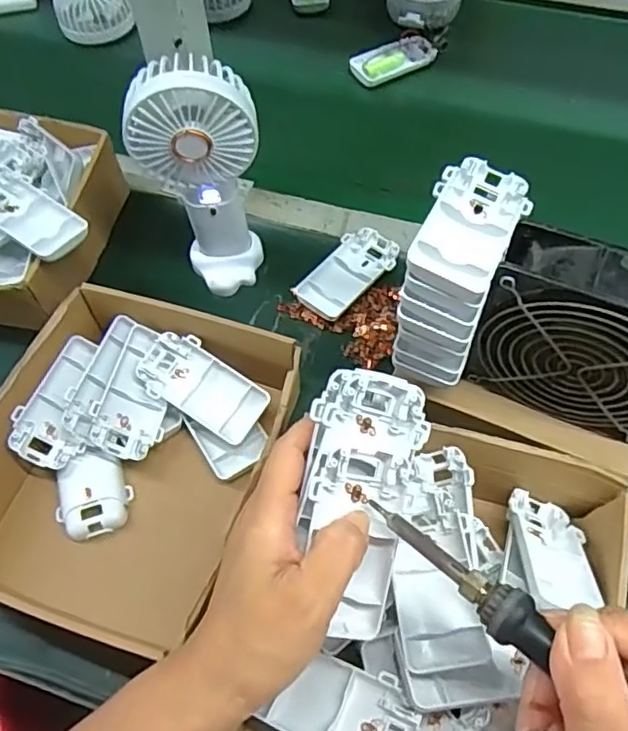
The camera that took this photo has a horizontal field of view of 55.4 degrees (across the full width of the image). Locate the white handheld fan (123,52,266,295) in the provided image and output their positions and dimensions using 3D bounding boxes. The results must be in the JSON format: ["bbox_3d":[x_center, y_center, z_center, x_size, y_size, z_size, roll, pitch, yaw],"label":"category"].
[{"bbox_3d":[-0.081,-0.131,0.448,0.087,0.190,0.048,-11,61,-4],"label":"white handheld fan"}]

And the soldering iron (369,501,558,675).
[{"bbox_3d":[0.103,0.120,0.230,0.210,0.013,0.020,35,67,31],"label":"soldering iron"}]

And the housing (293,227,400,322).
[{"bbox_3d":[0.031,-0.079,0.517,0.046,0.016,0.098,36,68,19],"label":"housing"}]

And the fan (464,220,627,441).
[{"bbox_3d":[0.160,-0.015,0.354,0.117,0.113,0.045,22,64,14],"label":"fan"}]

